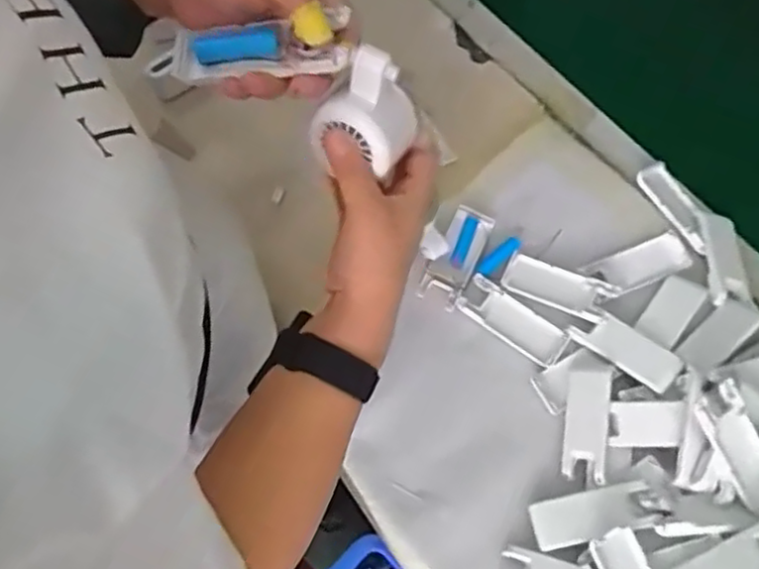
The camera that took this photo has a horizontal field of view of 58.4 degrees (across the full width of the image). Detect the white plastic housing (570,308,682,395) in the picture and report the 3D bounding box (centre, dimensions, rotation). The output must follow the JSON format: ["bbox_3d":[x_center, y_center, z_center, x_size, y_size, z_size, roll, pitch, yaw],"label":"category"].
[{"bbox_3d":[0.227,0.059,0.627,0.098,0.009,0.040,30,71,22],"label":"white plastic housing"}]

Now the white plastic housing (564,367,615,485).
[{"bbox_3d":[0.187,0.125,0.611,0.038,0.005,0.098,3,70,22],"label":"white plastic housing"}]

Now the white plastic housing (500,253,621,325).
[{"bbox_3d":[0.173,0.003,0.656,0.102,0.017,0.041,25,71,7],"label":"white plastic housing"}]

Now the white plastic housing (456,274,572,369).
[{"bbox_3d":[0.129,0.036,0.652,0.104,0.009,0.041,35,72,10],"label":"white plastic housing"}]

